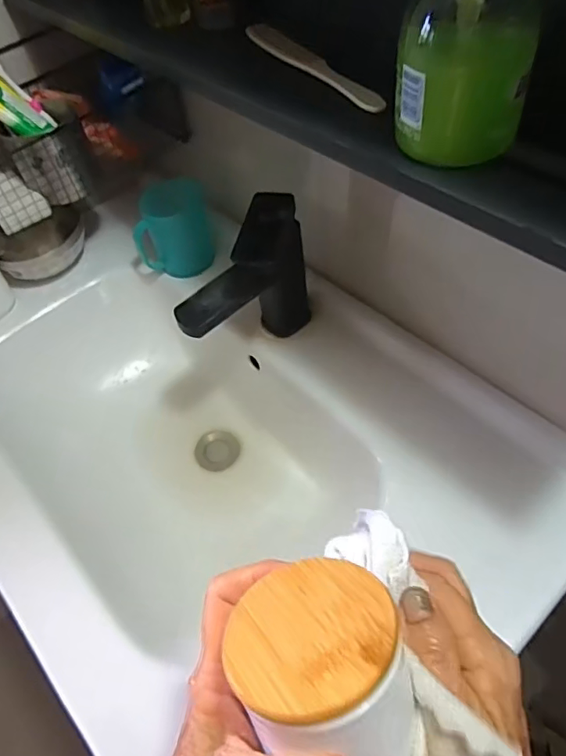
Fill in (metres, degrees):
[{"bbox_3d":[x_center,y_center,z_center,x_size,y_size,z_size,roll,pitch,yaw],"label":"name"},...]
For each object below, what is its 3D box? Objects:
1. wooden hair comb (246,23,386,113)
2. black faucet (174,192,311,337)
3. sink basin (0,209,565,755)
[{"bbox_3d":[0.022,-0.240,0.417,0.023,0.004,0.174,-29,55,-16],"label":"wooden hair comb"},{"bbox_3d":[-0.044,-0.086,0.574,0.152,0.166,0.073,-35,57,-20],"label":"black faucet"},{"bbox_3d":[-0.086,0.090,0.656,0.751,0.202,0.433,33,62,27],"label":"sink basin"}]

